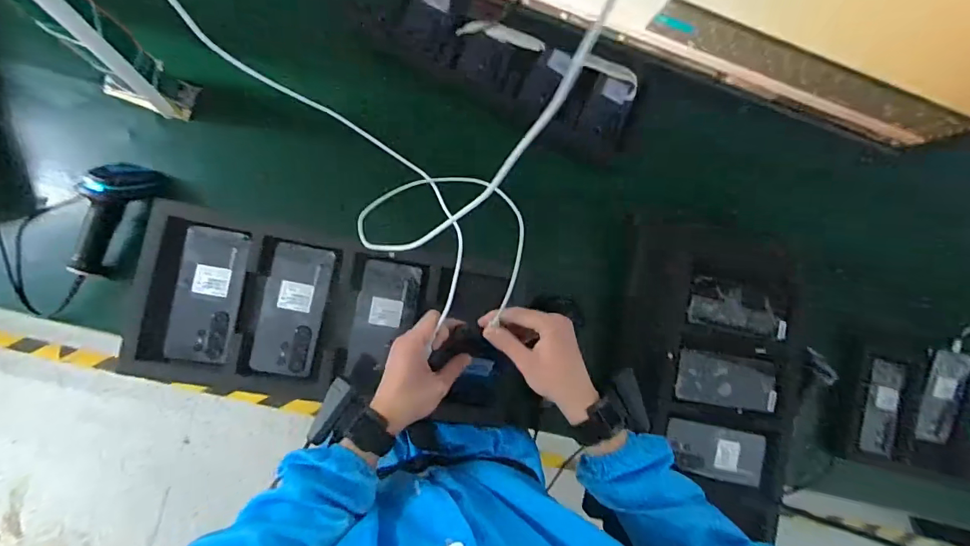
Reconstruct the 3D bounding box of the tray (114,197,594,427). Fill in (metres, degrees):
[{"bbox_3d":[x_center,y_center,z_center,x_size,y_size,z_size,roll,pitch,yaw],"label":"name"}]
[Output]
[{"bbox_3d":[-0.164,0.069,0.603,0.536,0.036,0.213,12,86,-7],"label":"tray"}]

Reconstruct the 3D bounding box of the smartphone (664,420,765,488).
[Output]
[{"bbox_3d":[0.334,0.259,0.653,0.147,0.012,0.072,13,86,-7],"label":"smartphone"}]

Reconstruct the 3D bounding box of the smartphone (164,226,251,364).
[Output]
[{"bbox_3d":[-0.352,0.028,0.577,0.075,0.007,0.166,9,86,-7],"label":"smartphone"}]

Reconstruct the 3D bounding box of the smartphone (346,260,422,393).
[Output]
[{"bbox_3d":[-0.136,0.072,0.614,0.078,0.014,0.171,8,86,-7],"label":"smartphone"}]

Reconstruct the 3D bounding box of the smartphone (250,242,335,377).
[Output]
[{"bbox_3d":[-0.251,0.047,0.592,0.075,0.005,0.166,11,86,-7],"label":"smartphone"}]

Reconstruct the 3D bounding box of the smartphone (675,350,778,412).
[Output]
[{"bbox_3d":[0.358,0.159,0.669,0.159,0.005,0.073,10,86,-7],"label":"smartphone"}]

